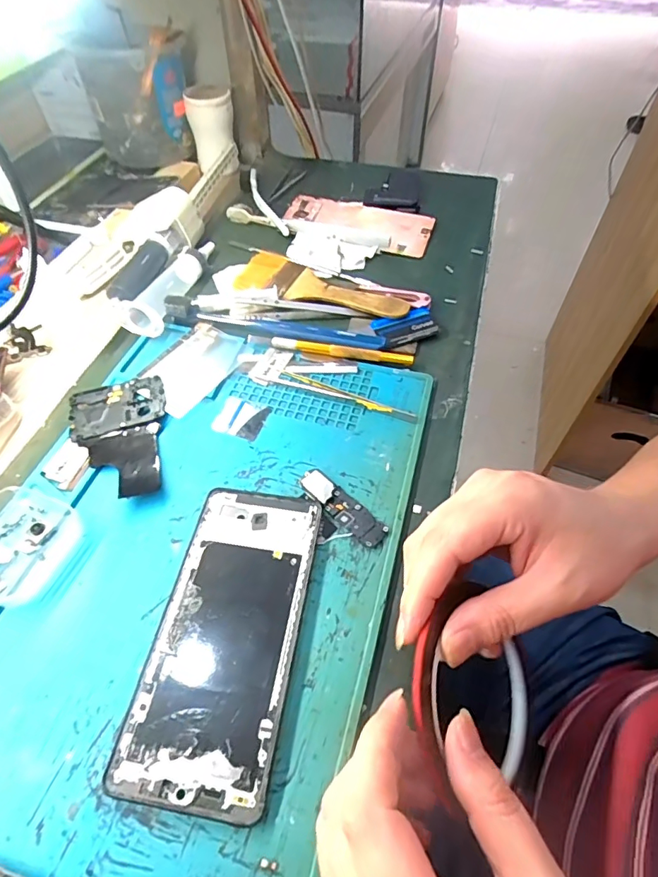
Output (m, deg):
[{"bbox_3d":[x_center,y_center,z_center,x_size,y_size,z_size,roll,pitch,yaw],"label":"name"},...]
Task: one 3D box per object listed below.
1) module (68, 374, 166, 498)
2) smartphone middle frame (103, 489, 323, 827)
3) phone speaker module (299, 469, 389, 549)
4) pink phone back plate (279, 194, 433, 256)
[{"bbox_3d":[-0.149,-0.001,0.336,0.067,0.009,0.105,-13,54,-10],"label":"module"},{"bbox_3d":[-0.054,0.102,0.260,0.075,0.007,0.160,8,54,5],"label":"smartphone middle frame"},{"bbox_3d":[0.009,0.043,0.305,0.065,0.004,0.019,38,62,25],"label":"phone speaker module"},{"bbox_3d":[0.030,-0.239,0.516,0.164,0.008,0.076,18,55,13],"label":"pink phone back plate"}]

